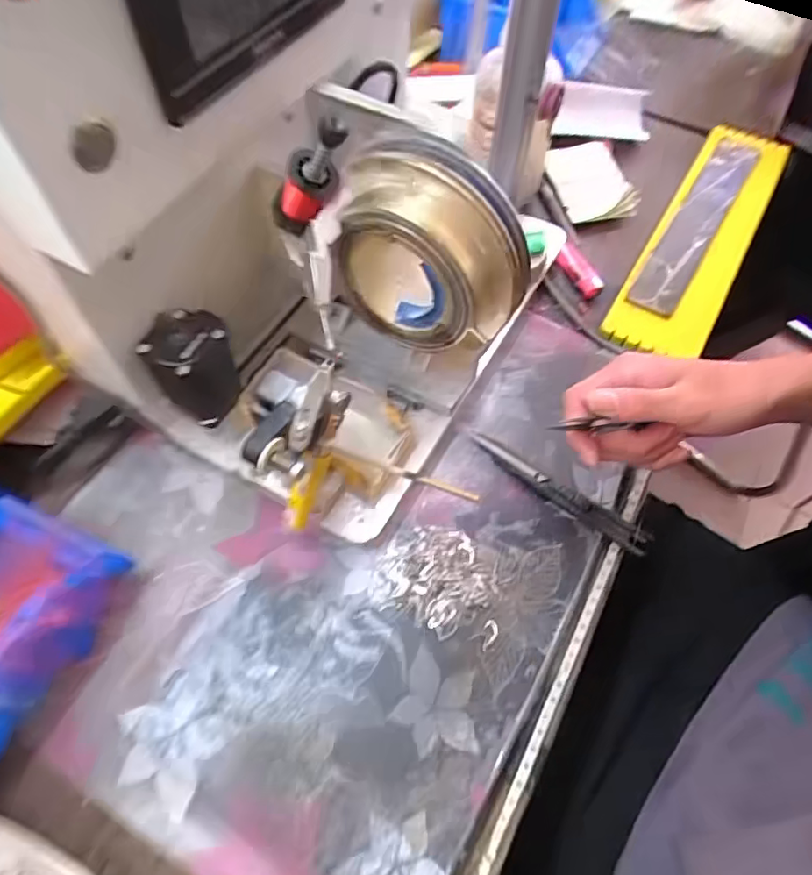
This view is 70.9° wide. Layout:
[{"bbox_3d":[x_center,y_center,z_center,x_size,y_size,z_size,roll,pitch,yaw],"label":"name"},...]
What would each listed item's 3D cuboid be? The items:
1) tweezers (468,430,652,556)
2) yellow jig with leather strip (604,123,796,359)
[{"bbox_3d":[0.107,0.040,0.412,0.140,0.012,0.015,32,65,15],"label":"tweezers"},{"bbox_3d":[0.288,-0.199,0.541,0.080,0.015,0.337,29,64,14],"label":"yellow jig with leather strip"}]

